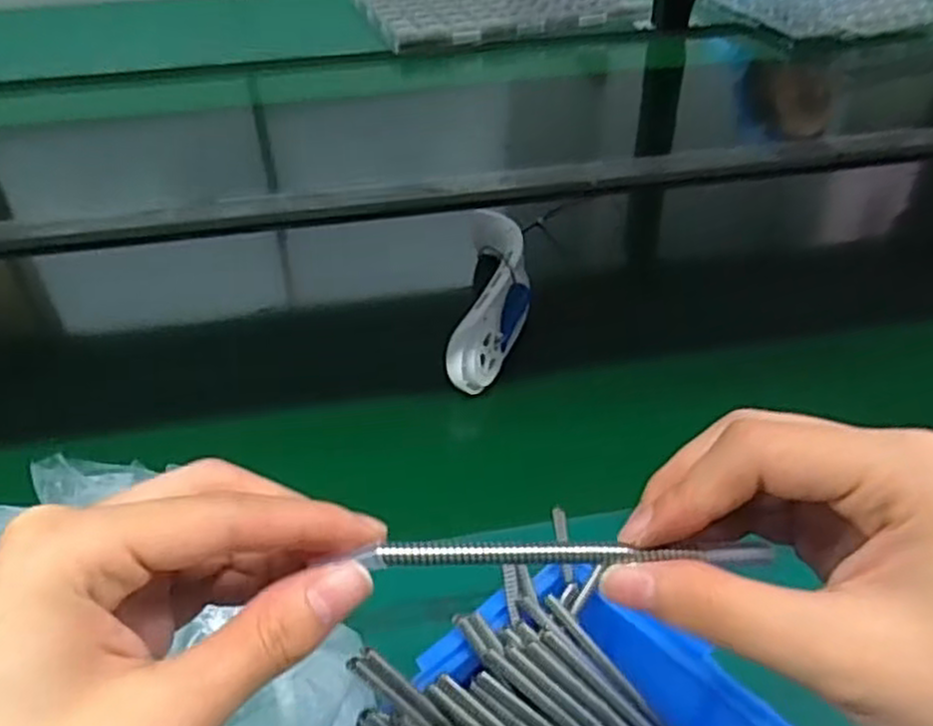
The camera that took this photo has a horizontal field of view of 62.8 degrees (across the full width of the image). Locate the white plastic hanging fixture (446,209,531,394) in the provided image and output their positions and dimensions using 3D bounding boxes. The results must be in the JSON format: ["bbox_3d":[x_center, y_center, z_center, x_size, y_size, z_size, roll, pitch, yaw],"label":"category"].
[{"bbox_3d":[0.021,-0.050,0.576,0.048,0.046,0.185,3,41,6],"label":"white plastic hanging fixture"}]

